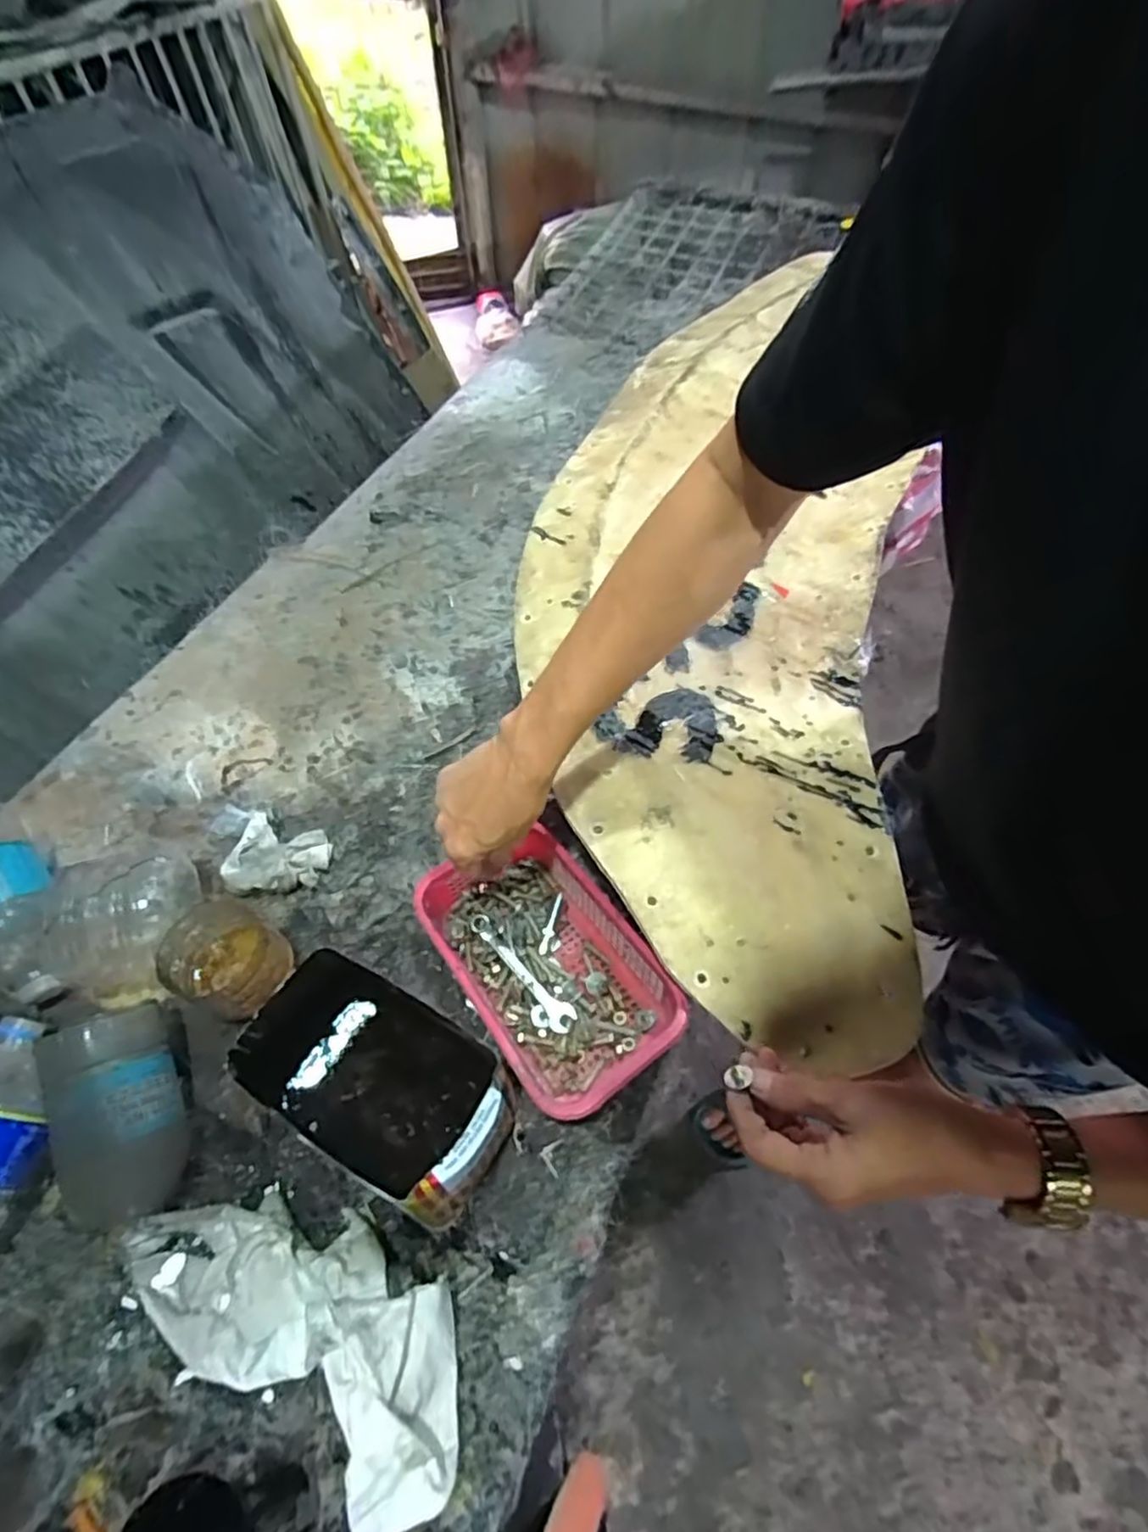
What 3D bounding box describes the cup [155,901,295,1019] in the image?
[{"bbox_3d":[-0.276,0.159,0.538,0.089,0.077,0.074,26,60,16],"label":"cup"}]

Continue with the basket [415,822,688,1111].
[{"bbox_3d":[-0.023,0.155,0.537,0.128,0.064,0.216,-31,62,-19],"label":"basket"}]

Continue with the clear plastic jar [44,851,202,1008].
[{"bbox_3d":[-0.369,0.129,0.554,0.113,0.094,0.097,-9,57,-6],"label":"clear plastic jar"}]

